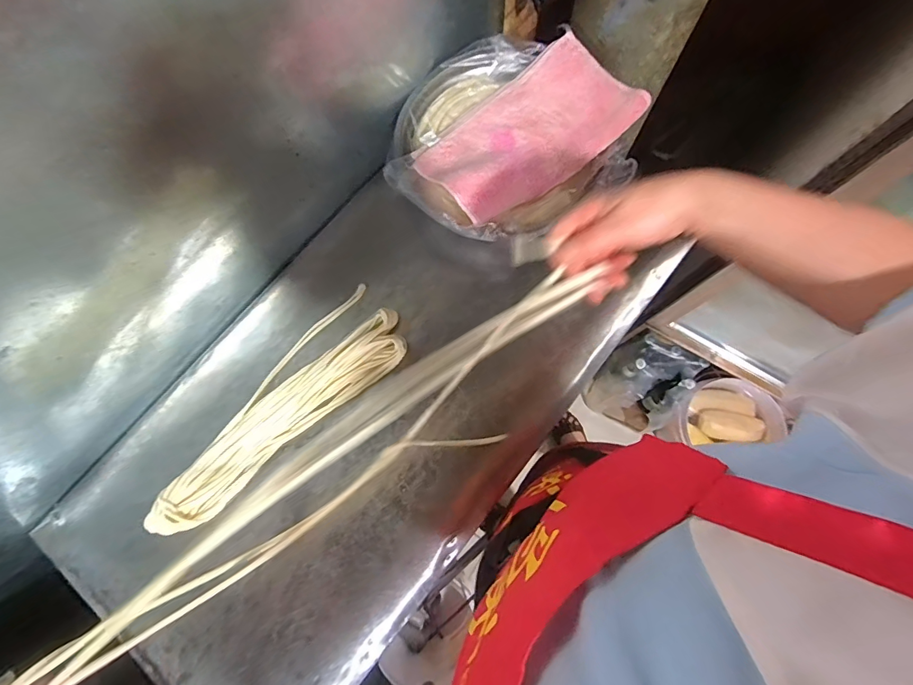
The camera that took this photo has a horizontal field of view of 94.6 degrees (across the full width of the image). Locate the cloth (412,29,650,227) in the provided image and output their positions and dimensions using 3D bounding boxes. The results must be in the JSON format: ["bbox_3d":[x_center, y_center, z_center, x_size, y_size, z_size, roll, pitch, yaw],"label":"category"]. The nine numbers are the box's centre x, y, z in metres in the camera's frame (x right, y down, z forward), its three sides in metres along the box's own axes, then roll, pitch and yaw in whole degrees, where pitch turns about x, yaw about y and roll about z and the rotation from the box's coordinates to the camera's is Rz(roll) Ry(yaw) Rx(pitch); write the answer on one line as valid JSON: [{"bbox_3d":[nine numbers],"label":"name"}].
[{"bbox_3d":[0.089,-0.252,0.503,0.255,0.018,0.142,-41,77,-10],"label":"cloth"}]

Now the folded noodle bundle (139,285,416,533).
[{"bbox_3d":[-0.212,0.074,0.501,0.337,0.021,0.106,-41,79,-9],"label":"folded noodle bundle"}]

